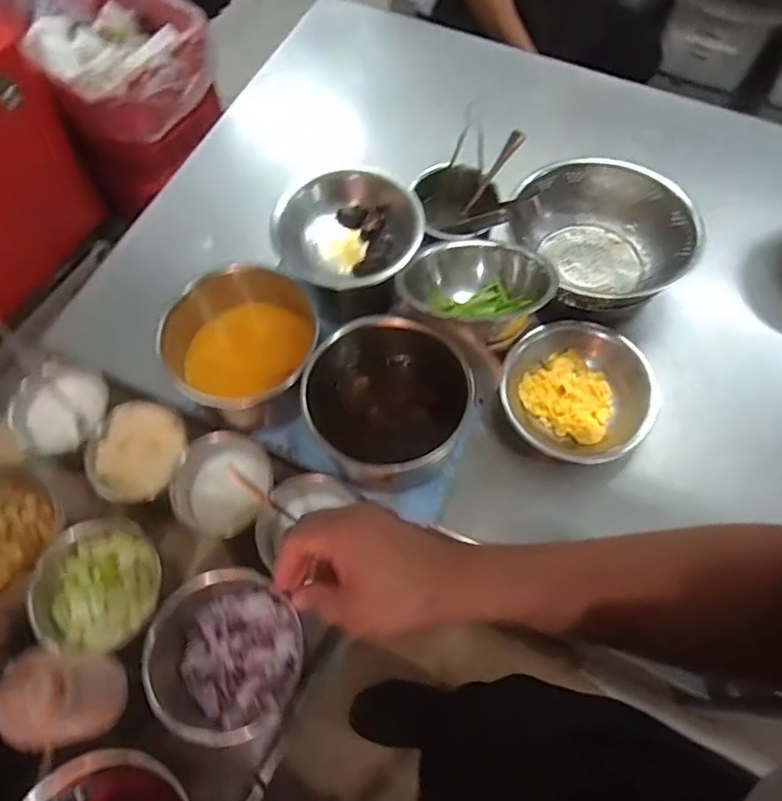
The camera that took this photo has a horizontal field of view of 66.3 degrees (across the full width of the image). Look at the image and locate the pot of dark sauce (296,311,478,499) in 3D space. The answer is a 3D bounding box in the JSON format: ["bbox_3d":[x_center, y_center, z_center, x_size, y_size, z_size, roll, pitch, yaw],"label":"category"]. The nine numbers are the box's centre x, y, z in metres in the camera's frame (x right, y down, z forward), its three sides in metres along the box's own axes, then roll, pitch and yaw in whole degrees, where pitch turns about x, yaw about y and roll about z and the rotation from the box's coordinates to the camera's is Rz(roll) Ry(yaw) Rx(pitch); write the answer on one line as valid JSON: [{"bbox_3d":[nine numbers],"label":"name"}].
[{"bbox_3d":[-0.002,0.007,0.664,0.163,0.139,0.160,0,65,1],"label":"pot of dark sauce"}]

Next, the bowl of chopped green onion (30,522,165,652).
[{"bbox_3d":[-0.322,0.216,0.689,0.133,0.095,0.142,9,65,5],"label":"bowl of chopped green onion"}]

